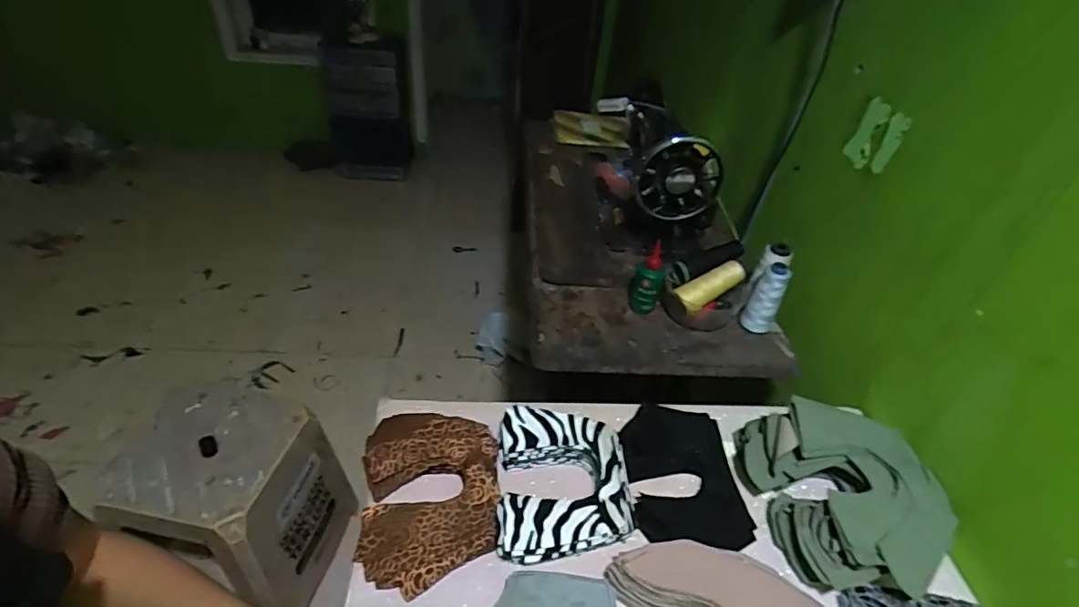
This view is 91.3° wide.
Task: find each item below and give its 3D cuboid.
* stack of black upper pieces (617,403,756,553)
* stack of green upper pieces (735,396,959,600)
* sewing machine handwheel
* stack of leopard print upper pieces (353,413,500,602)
[{"bbox_3d":[0.161,0.188,0.594,0.125,0.031,0.158,2,40,-4],"label":"stack of black upper pieces"},{"bbox_3d":[0.324,0.198,0.553,0.180,0.082,0.179,1,40,-4],"label":"stack of green upper pieces"},{"bbox_3d":[0.216,-0.194,0.815,0.129,0.126,0.029,6,39,1],"label":"sewing machine handwheel"},{"bbox_3d":[-0.113,0.198,0.553,0.137,0.040,0.182,-3,40,-9],"label":"stack of leopard print upper pieces"}]

